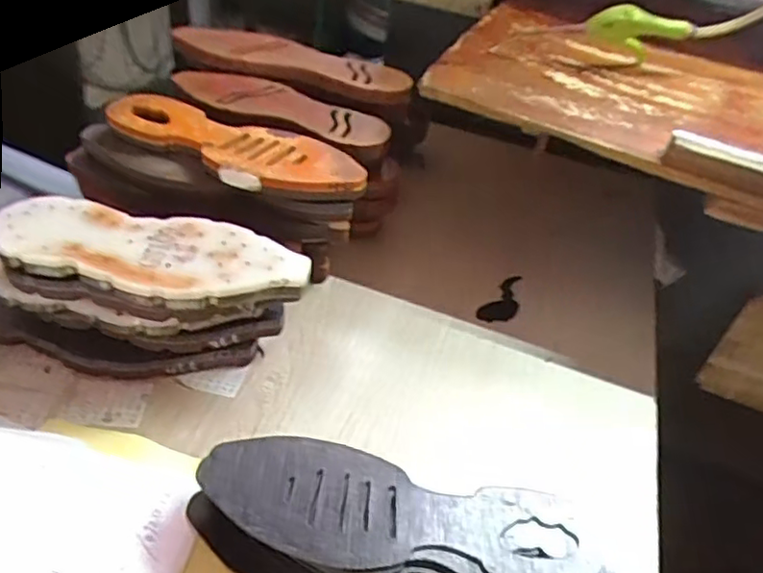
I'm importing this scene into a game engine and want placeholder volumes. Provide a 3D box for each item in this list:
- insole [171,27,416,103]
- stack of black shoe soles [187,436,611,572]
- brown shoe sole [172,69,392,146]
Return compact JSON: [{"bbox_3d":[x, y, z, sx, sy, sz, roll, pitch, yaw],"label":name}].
[{"bbox_3d":[-0.128,-0.307,0.842,0.348,0.036,0.067,21,40,16],"label":"insole"},{"bbox_3d":[0.012,0.185,0.455,0.304,0.058,0.119,16,40,8],"label":"stack of black shoe soles"},{"bbox_3d":[-0.138,-0.220,0.759,0.314,0.037,0.067,25,41,20],"label":"brown shoe sole"}]

